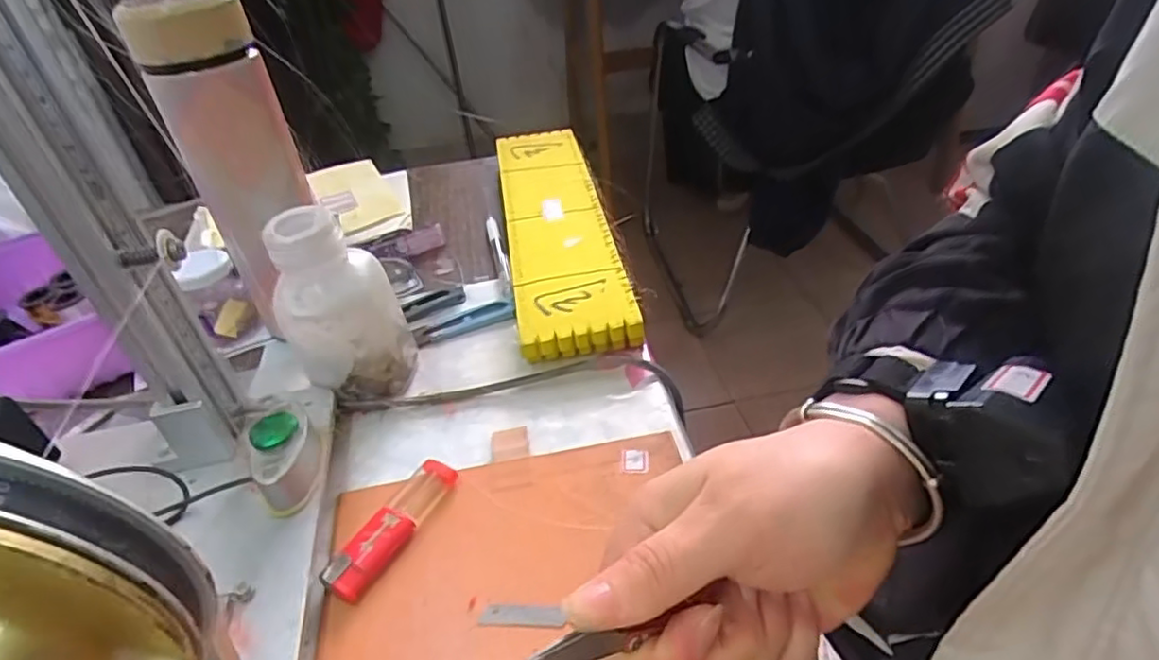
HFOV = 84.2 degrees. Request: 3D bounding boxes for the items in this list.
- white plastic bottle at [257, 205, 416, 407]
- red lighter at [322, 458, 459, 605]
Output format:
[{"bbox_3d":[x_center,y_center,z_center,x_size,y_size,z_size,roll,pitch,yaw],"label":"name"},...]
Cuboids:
[{"bbox_3d":[-0.143,-0.015,0.389,0.063,0.119,0.061,-11,39,-7],"label":"white plastic bottle"},{"bbox_3d":[-0.094,0.098,0.325,0.023,0.008,0.081,16,43,26],"label":"red lighter"}]

